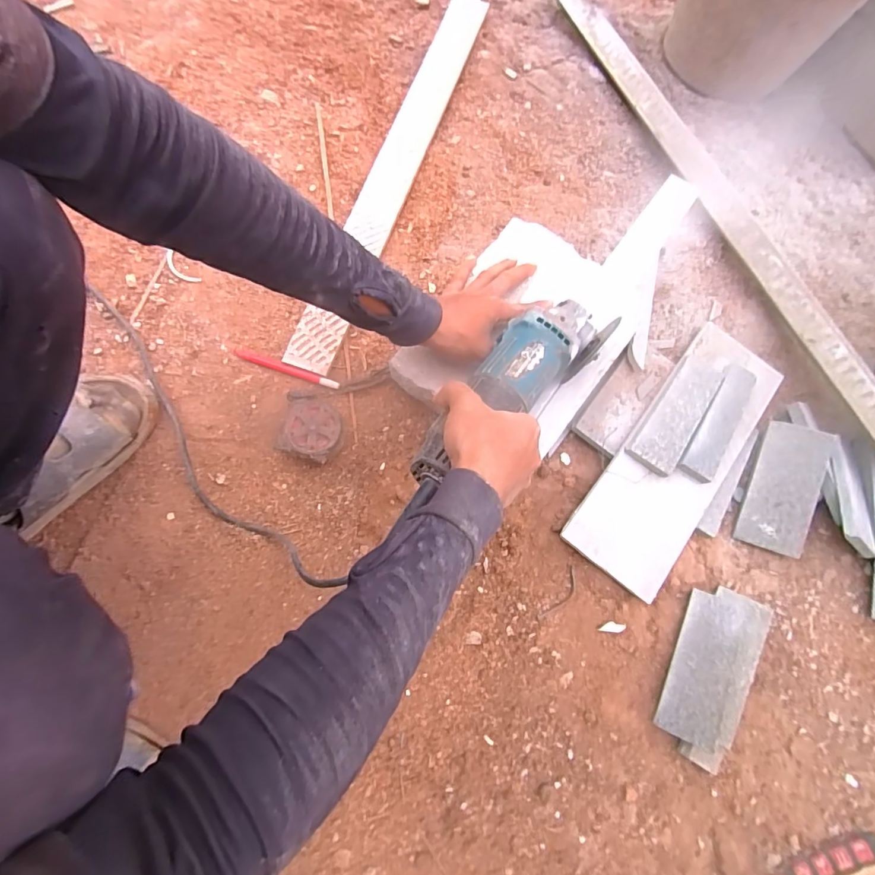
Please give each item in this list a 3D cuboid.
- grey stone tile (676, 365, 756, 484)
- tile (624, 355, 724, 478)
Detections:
[{"bbox_3d":[0.329,-0.016,0.543,0.039,0.020,0.148,31,73,9],"label":"grey stone tile"},{"bbox_3d":[0.279,-0.029,0.544,0.054,0.024,0.153,33,74,10],"label":"tile"}]

